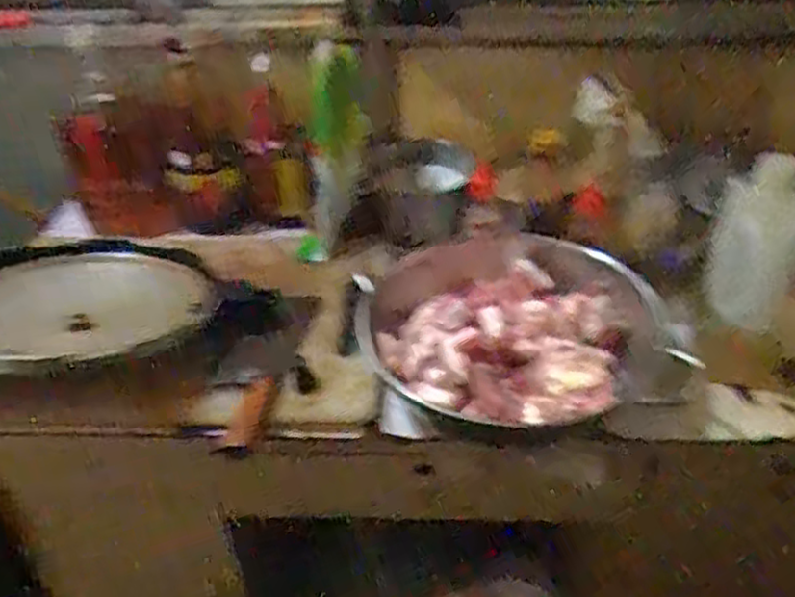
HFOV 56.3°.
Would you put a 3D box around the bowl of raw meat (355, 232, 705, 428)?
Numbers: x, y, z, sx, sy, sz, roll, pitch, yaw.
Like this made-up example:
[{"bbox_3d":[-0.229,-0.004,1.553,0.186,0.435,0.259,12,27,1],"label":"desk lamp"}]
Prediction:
[{"bbox_3d":[0.133,0.031,0.894,0.354,0.088,0.296,-1,39,2],"label":"bowl of raw meat"}]

